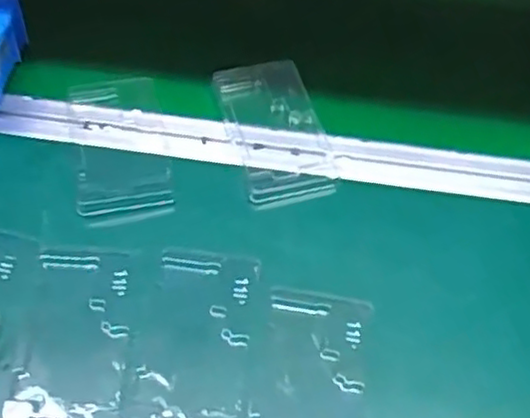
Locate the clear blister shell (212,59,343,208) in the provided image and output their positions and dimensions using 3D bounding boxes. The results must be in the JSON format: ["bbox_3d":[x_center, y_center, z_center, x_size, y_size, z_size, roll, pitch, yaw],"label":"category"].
[{"bbox_3d":[0.010,-0.068,0.565,0.077,0.020,0.141,-12,57,-11],"label":"clear blister shell"}]

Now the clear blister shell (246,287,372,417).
[{"bbox_3d":[0.029,0.114,0.454,0.072,0.012,0.130,8,56,3],"label":"clear blister shell"}]

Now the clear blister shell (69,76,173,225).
[{"bbox_3d":[-0.113,-0.049,0.553,0.070,0.009,0.134,-8,56,-8],"label":"clear blister shell"}]

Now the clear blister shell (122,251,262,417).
[{"bbox_3d":[-0.047,0.088,0.468,0.086,0.008,0.130,0,56,-3],"label":"clear blister shell"}]

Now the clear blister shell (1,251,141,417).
[{"bbox_3d":[-0.126,0.086,0.466,0.072,0.010,0.125,2,56,-1],"label":"clear blister shell"}]

